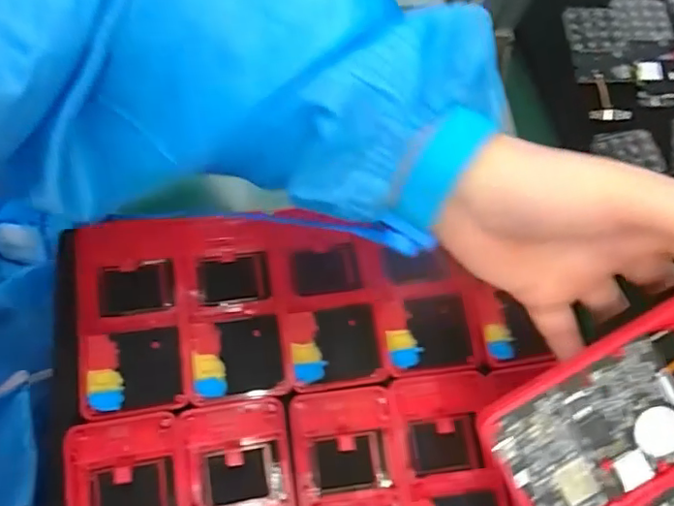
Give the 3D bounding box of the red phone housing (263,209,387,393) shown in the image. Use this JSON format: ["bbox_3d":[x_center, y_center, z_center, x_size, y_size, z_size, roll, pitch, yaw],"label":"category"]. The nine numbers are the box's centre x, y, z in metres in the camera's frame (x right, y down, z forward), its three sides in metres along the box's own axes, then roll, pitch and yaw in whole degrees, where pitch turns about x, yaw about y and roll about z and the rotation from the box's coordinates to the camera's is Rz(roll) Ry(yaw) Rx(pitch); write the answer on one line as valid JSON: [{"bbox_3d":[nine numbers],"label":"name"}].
[{"bbox_3d":[-0.008,0.029,0.364,0.062,0.011,0.115,-9,72,-3],"label":"red phone housing"}]

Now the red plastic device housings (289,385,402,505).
[{"bbox_3d":[0.008,0.143,0.329,0.061,0.011,0.121,-6,72,-2],"label":"red plastic device housings"}]

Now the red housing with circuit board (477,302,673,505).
[{"bbox_3d":[0.125,0.065,0.236,0.123,0.009,0.061,-28,90,-4],"label":"red housing with circuit board"}]

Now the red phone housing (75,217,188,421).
[{"bbox_3d":[-0.128,0.038,0.347,0.062,0.014,0.120,-6,72,-2],"label":"red phone housing"}]

